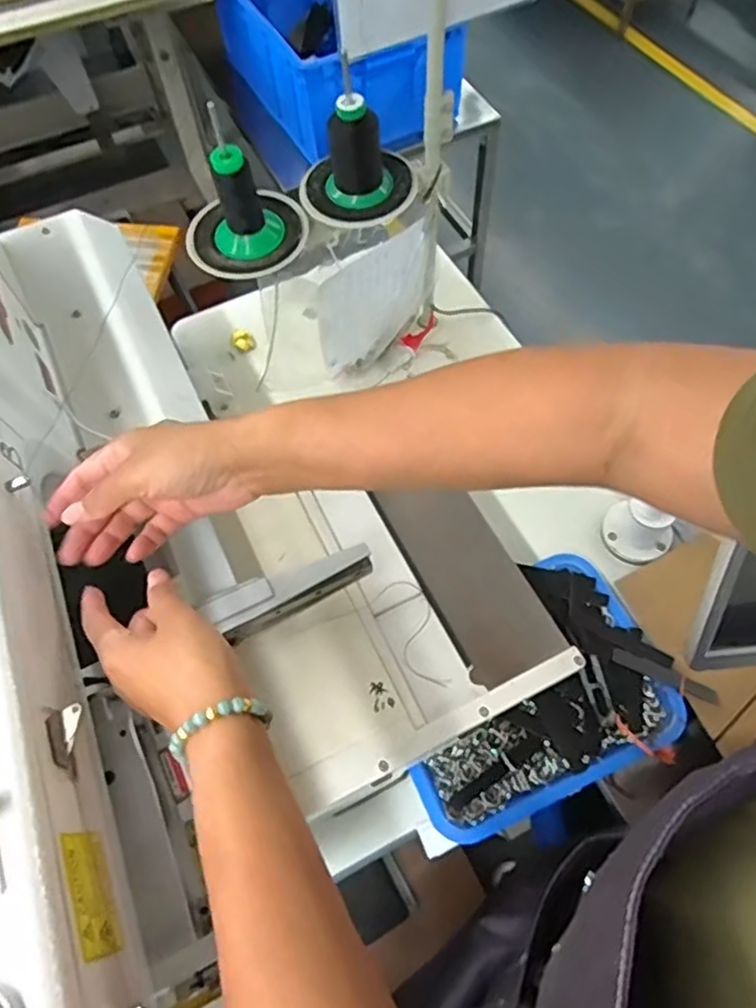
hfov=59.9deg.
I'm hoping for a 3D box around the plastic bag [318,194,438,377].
[{"bbox_3d":[0.001,-0.259,0.841,0.182,0.200,0.039,-40,67,-18],"label":"plastic bag"}]

